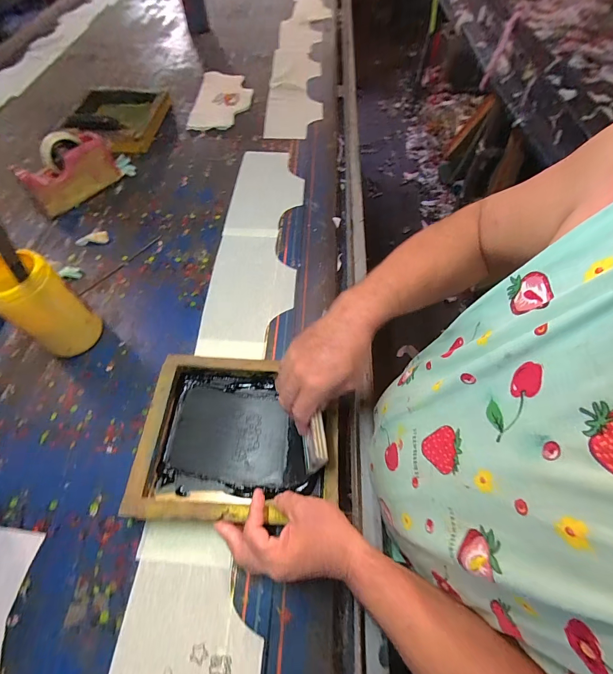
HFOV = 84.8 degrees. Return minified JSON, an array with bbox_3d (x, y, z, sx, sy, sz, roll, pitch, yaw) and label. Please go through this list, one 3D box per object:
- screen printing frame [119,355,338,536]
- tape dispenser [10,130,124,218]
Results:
[{"bbox_3d":[-0.091,0.140,0.485,0.263,0.052,0.220,2,59,2],"label":"screen printing frame"},{"bbox_3d":[-0.551,-0.388,0.782,0.210,0.112,0.085,-40,66,-21],"label":"tape dispenser"}]

